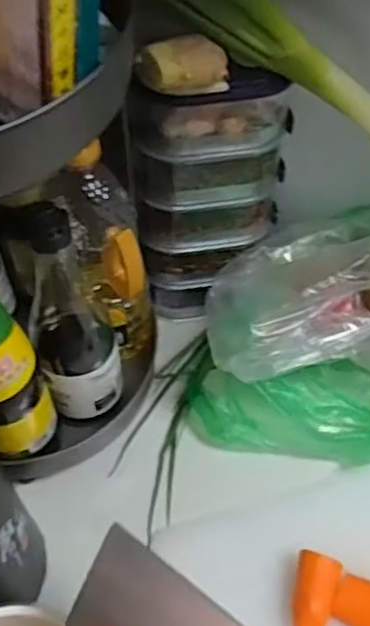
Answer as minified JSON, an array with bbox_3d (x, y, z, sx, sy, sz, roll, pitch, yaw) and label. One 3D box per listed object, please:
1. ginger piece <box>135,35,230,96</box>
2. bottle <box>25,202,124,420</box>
[{"bbox_3d":[-0.002,-0.180,0.508,0.067,0.041,0.033,0,53,1],"label":"ginger piece"},{"bbox_3d":[-0.091,0.003,0.541,0.063,0.219,0.061,-15,54,-10],"label":"bottle"}]

